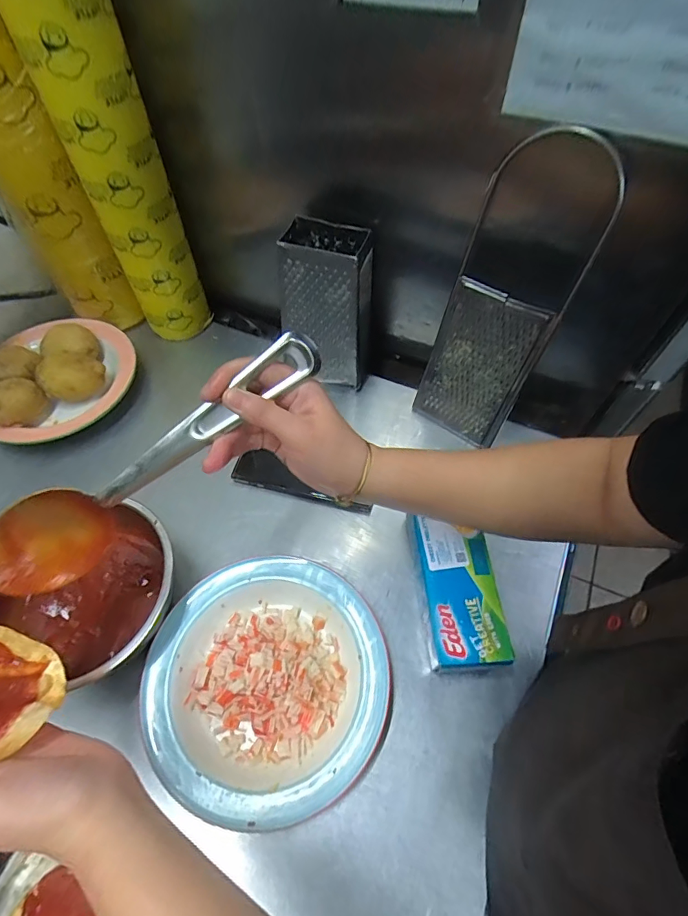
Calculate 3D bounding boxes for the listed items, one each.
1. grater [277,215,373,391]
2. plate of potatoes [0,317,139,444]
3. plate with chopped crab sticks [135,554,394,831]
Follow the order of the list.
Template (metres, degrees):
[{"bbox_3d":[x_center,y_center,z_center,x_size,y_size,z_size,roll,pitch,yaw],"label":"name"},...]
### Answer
[{"bbox_3d":[-0.019,-0.182,0.564,0.105,0.190,0.080,8,58,6],"label":"grater"},{"bbox_3d":[-0.380,-0.105,0.587,0.169,0.057,0.193,14,58,7],"label":"plate of potatoes"},{"bbox_3d":[-0.068,0.196,0.409,0.208,0.027,0.204,0,58,1],"label":"plate with chopped crab sticks"}]

